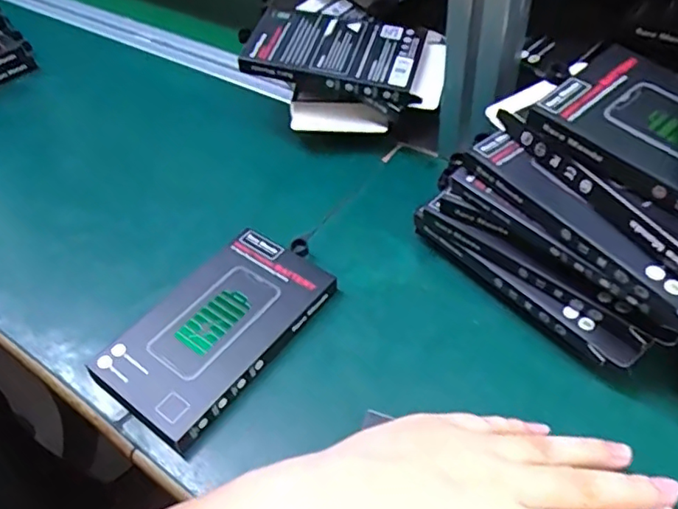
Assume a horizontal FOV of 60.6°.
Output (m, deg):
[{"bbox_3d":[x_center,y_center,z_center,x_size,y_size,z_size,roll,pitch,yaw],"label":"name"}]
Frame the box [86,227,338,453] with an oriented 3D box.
[{"bbox_3d":[-0.069,0.041,0.339,0.075,0.013,0.132,27,54,27],"label":"box"}]

